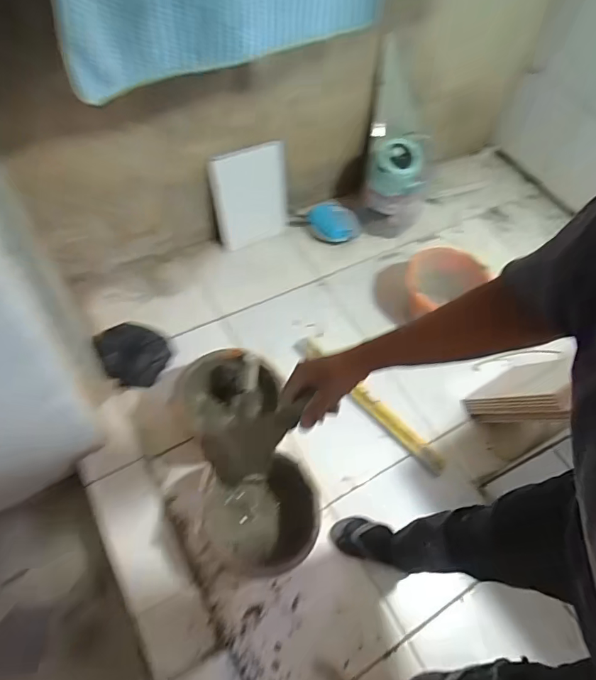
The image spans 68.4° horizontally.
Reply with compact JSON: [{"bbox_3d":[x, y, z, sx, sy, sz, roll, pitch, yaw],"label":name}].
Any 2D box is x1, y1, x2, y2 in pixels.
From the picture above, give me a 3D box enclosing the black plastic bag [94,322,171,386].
[{"bbox_3d":[-0.510,0.041,1.352,0.192,0.106,0.205,24,57,8],"label":"black plastic bag"}]

